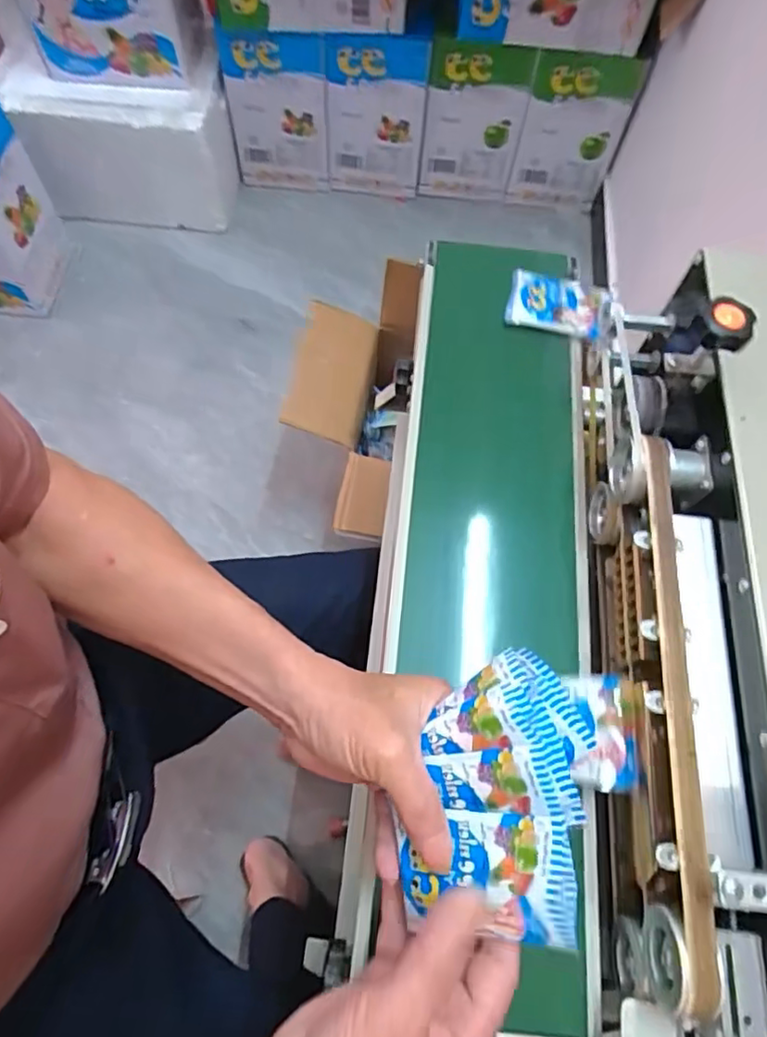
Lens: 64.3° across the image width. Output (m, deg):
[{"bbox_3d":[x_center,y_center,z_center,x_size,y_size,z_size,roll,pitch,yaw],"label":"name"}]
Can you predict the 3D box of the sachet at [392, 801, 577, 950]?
[{"bbox_3d":[0.050,0.183,0.317,0.091,0.018,0.055,-14,64,30],"label":"sachet"}]

